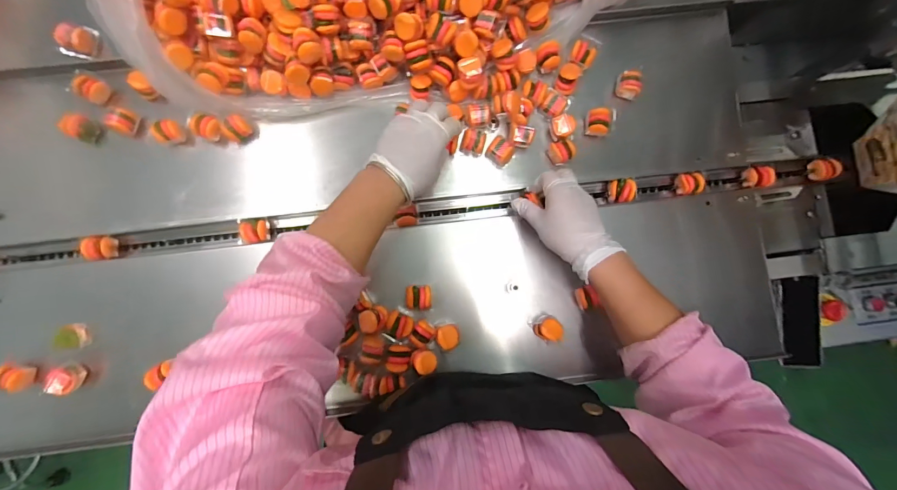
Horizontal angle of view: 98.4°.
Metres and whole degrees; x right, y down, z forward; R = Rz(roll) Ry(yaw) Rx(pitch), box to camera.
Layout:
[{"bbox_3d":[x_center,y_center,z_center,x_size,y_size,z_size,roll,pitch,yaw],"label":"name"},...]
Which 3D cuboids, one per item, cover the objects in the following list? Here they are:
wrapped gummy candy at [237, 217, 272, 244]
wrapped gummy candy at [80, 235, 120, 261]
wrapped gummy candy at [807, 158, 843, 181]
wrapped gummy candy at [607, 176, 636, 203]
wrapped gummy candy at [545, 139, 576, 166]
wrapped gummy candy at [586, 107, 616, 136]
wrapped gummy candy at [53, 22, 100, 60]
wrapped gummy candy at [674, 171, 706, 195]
[{"bbox_3d":[-0.260,-0.019,0.517,0.036,0.020,0.034,-7,85,-1],"label":"wrapped gummy candy"},{"bbox_3d":[-0.461,0.004,0.512,0.027,0.030,0.031,-12,85,-2],"label":"wrapped gummy candy"},{"bbox_3d":[0.554,-0.112,0.569,0.031,0.028,0.033,0,85,-1],"label":"wrapped gummy candy"},{"bbox_3d":[0.246,-0.077,0.546,0.033,0.025,0.033,-2,85,-1],"label":"wrapped gummy candy"},{"bbox_3d":[0.154,-0.128,0.531,0.030,0.026,0.033,-38,86,-4],"label":"wrapped gummy candy"},{"bbox_3d":[0.208,-0.169,0.533,0.031,0.031,0.031,17,85,1],"label":"wrapped gummy candy"},{"bbox_3d":[-0.482,-0.265,0.500,0.025,0.034,0.044,12,85,0],"label":"wrapped gummy candy"},{"bbox_3d":[0.345,-0.088,0.556,0.033,0.027,0.033,-7,85,-2],"label":"wrapped gummy candy"}]

